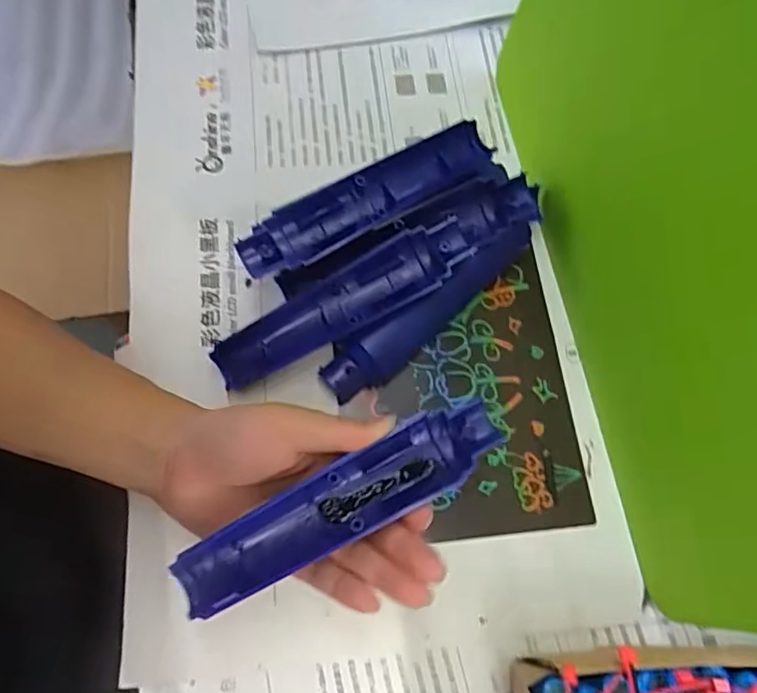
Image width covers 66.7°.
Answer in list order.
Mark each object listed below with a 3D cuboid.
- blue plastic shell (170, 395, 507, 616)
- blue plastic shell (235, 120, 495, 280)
[{"bbox_3d":[-0.017,0.077,0.284,0.166,0.020,0.036,-27,72,-11],"label":"blue plastic shell"},{"bbox_3d":[-0.006,-0.086,0.354,0.164,0.024,0.034,-30,74,-11],"label":"blue plastic shell"}]

